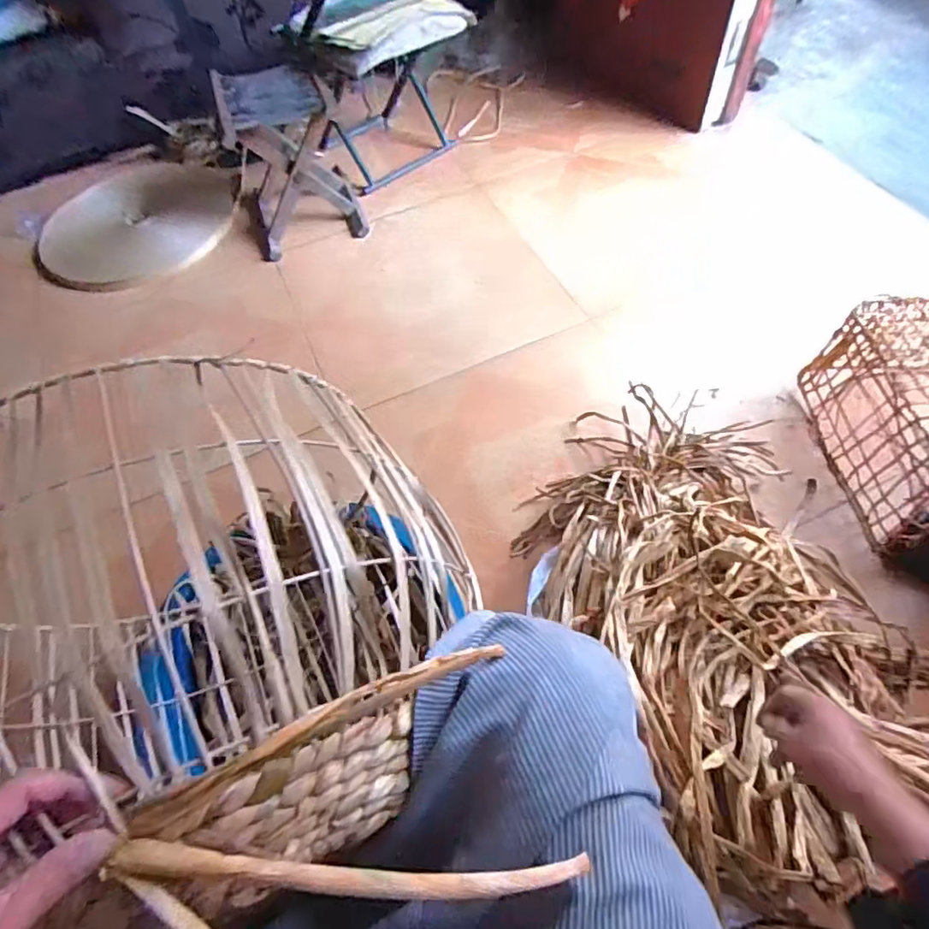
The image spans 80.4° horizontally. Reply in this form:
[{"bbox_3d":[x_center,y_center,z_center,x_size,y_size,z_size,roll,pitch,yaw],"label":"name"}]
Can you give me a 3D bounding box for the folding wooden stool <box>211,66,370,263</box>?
[{"bbox_3d":[-0.439,-0.775,1.373,0.268,0.303,0.348,-18,59,-7],"label":"folding wooden stool"}]

